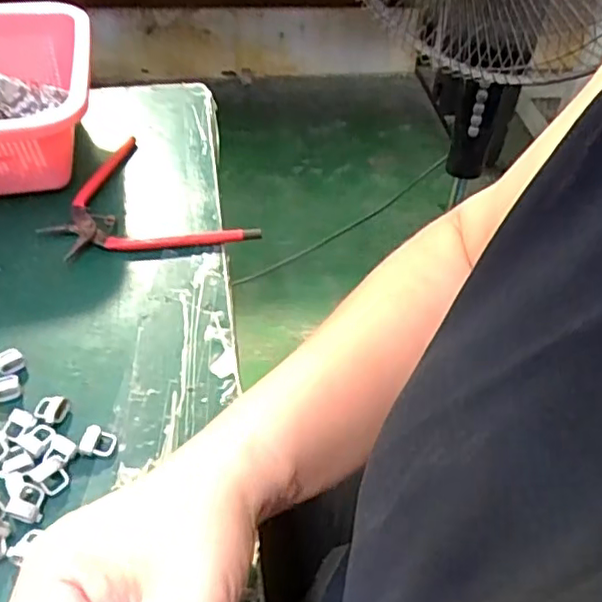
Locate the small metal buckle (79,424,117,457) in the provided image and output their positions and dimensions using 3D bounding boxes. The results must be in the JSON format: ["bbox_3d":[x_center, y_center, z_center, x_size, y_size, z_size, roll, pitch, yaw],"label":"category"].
[{"bbox_3d":[-0.106,0.073,0.320,0.017,0.006,0.016,7,45,5],"label":"small metal buckle"}]

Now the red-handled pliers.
[{"bbox_3d":[-0.115,-0.059,0.438,0.136,0.020,0.104,33,52,27],"label":"red-handled pliers"}]

